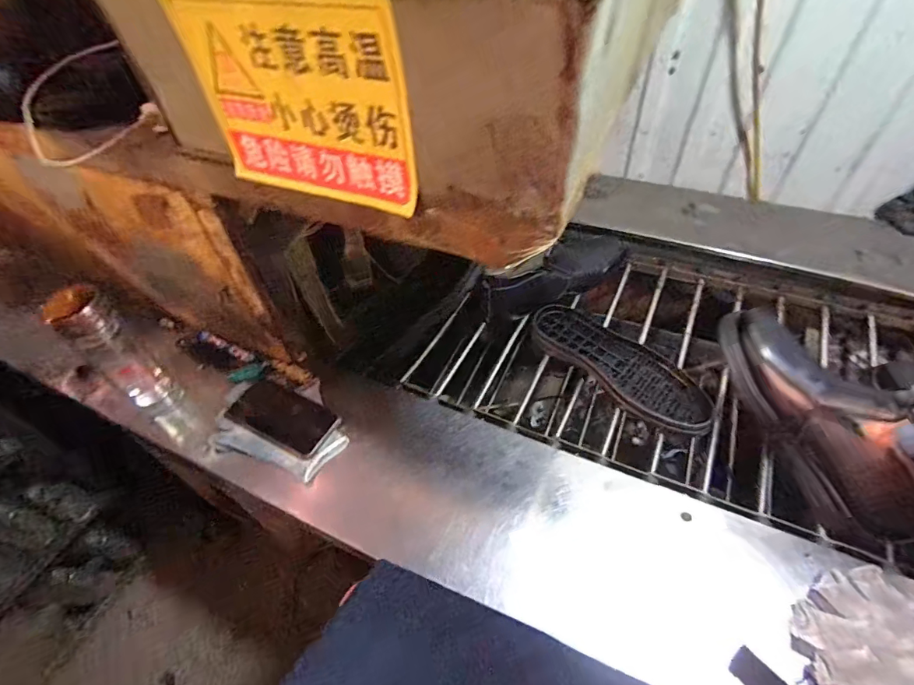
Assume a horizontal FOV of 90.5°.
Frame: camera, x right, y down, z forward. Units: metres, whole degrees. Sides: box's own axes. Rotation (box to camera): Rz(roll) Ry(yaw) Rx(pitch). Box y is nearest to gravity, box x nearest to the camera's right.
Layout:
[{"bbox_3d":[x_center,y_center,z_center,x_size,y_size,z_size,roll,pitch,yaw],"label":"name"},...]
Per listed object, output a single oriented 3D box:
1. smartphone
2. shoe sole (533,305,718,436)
[{"bbox_3d":[-0.260,0.105,0.664,0.177,0.006,0.080,22,56,22],"label":"smartphone"},{"bbox_3d":[0.253,0.027,0.718,0.113,0.025,0.312,-37,56,-23],"label":"shoe sole"}]

